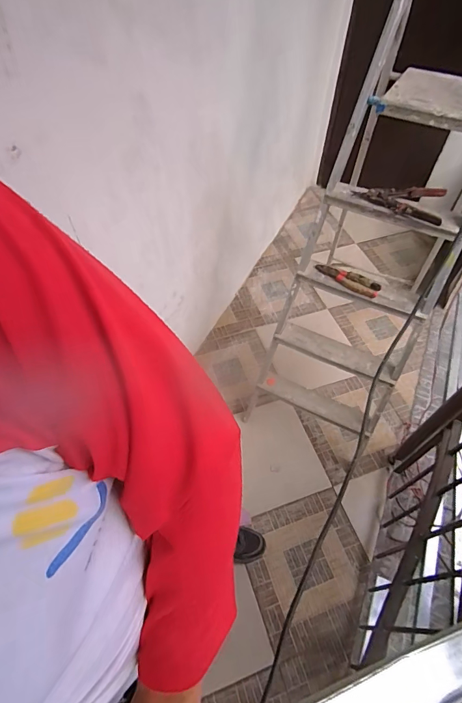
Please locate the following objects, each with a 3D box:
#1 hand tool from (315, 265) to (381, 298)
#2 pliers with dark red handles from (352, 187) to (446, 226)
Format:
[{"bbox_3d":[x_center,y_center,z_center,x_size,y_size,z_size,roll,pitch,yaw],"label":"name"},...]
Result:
[{"bbox_3d":[0.360,-0.228,1.162,0.199,0.025,0.059,29,60,18],"label":"hand tool"},{"bbox_3d":[0.461,-0.418,1.007,0.225,0.032,0.151,28,59,18],"label":"pliers with dark red handles"}]

